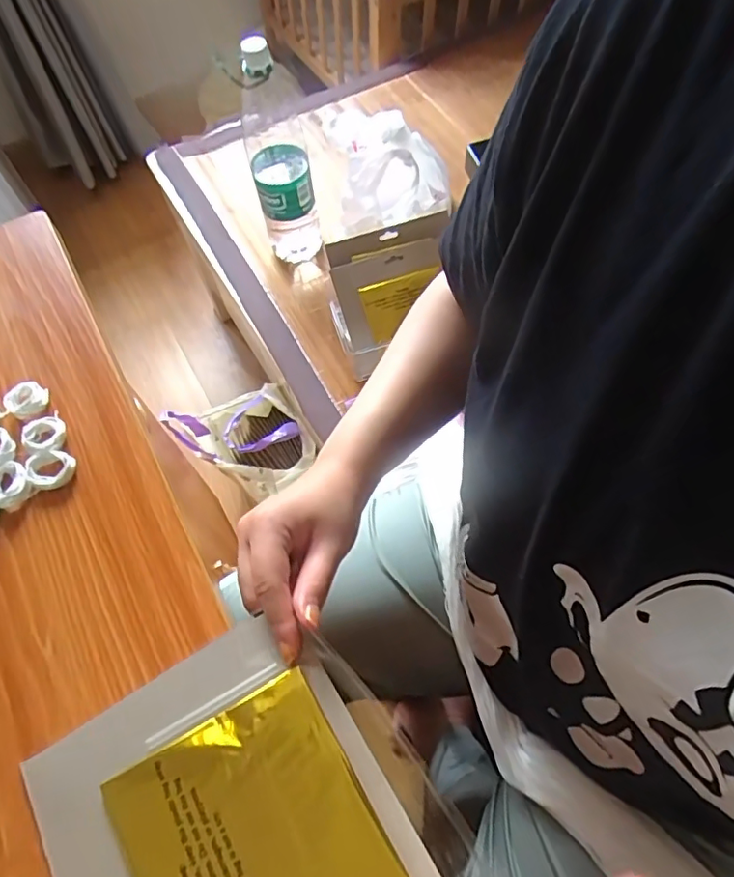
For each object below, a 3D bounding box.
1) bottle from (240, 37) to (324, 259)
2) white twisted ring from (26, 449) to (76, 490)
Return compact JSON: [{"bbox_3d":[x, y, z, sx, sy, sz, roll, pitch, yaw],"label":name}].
[{"bbox_3d":[-0.127,-0.403,0.838,0.086,0.389,0.087,-16,62,-5],"label":"bottle"},{"bbox_3d":[-0.218,0.021,0.380,0.030,0.008,0.026,-10,61,-3],"label":"white twisted ring"}]

